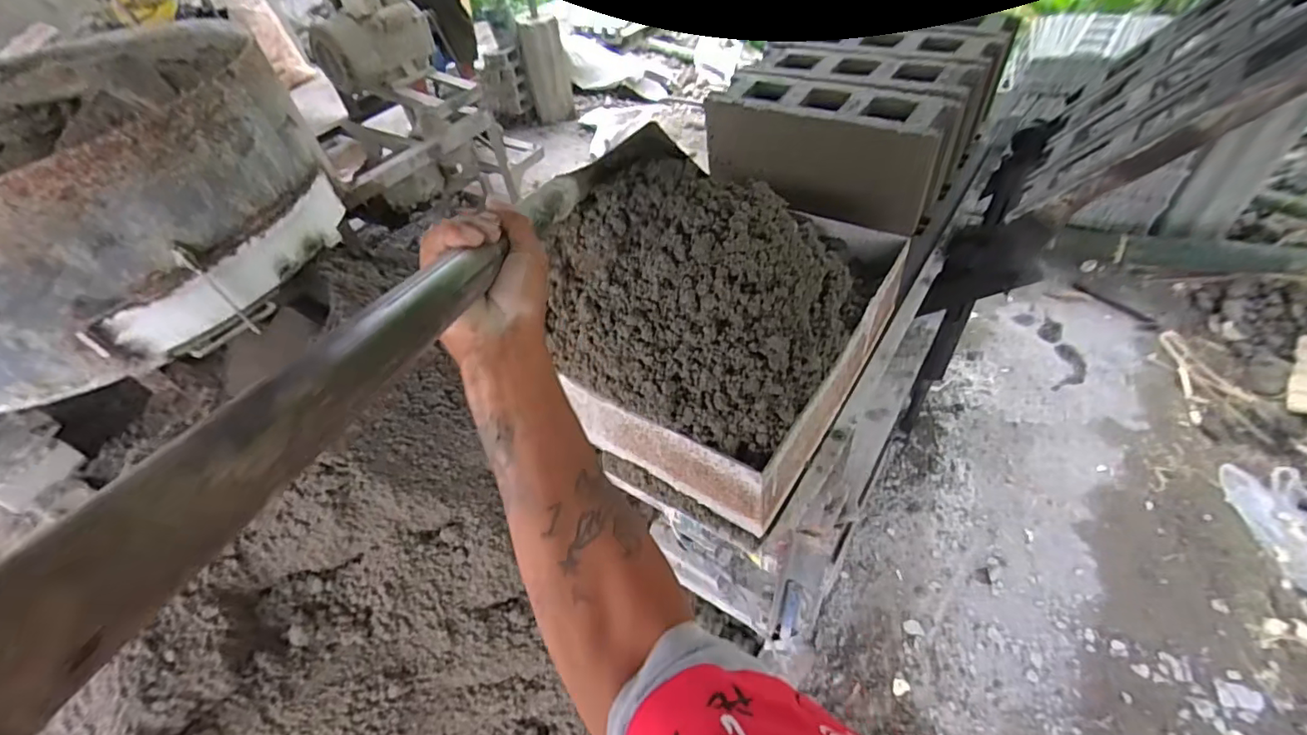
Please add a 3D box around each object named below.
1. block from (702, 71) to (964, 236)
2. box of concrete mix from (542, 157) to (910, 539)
[{"bbox_3d":[0.287,-0.382,0.958,0.394,0.162,0.137,27,57,28],"label":"block"},{"bbox_3d":[0.100,-0.103,0.735,0.344,0.286,0.451,24,56,26],"label":"box of concrete mix"}]

